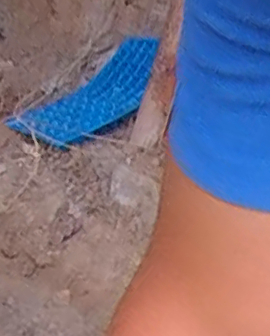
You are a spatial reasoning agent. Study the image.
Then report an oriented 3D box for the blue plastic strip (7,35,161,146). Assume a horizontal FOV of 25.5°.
[{"bbox_3d":[-0.096,-0.215,1.701,0.178,0.137,0.555,13,38,33],"label":"blue plastic strip"}]

